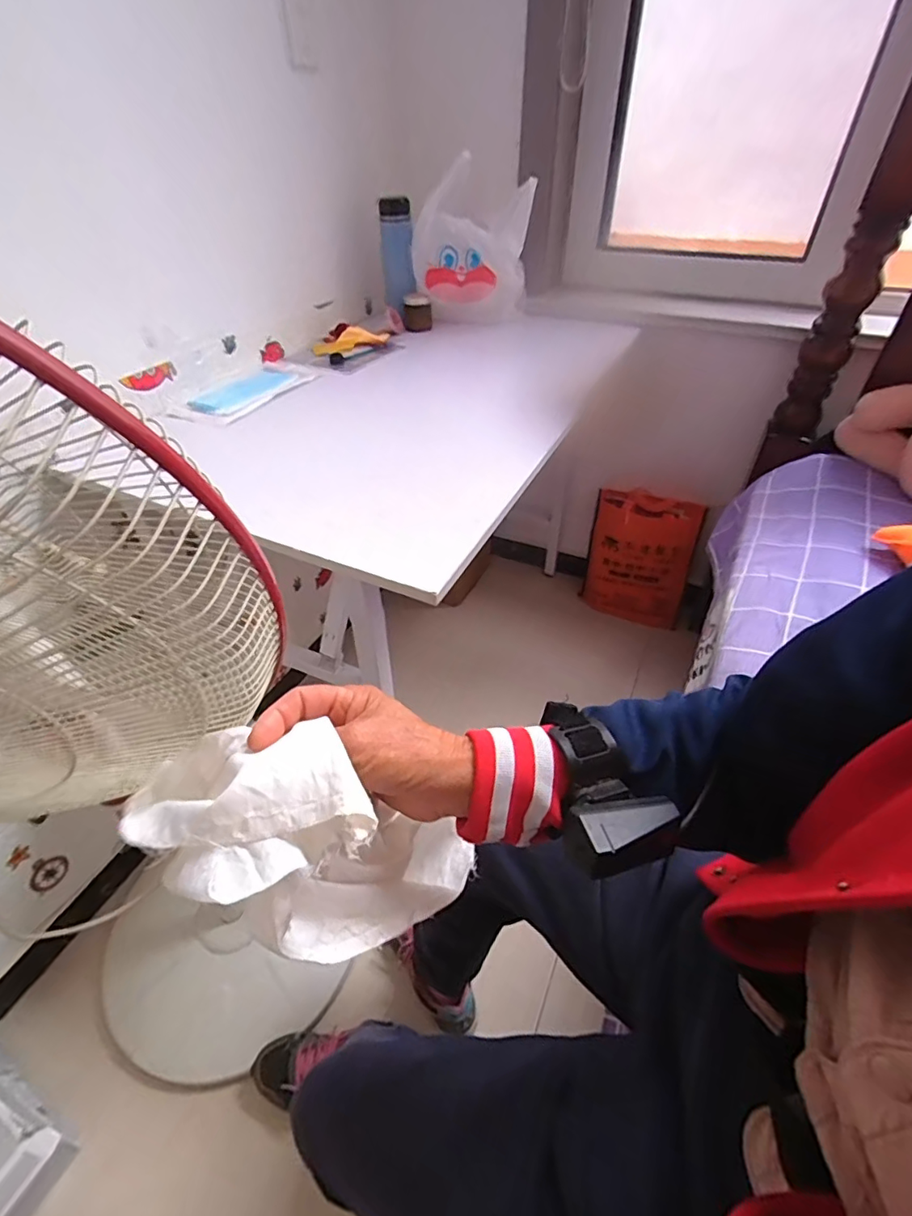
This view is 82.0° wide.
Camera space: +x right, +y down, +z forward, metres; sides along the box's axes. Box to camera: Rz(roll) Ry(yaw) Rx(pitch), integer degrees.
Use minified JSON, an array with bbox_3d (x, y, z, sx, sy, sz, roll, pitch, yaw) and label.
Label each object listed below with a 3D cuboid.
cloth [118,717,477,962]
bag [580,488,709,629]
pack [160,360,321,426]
[{"bbox_3d":[-0.071,0.158,0.324,0.126,0.197,0.091,-25,39,19],"label":"cloth"},{"bbox_3d":[0.500,-0.141,1.434,0.268,0.318,0.149,14,44,16],"label":"bag"},{"bbox_3d":[-0.350,-0.370,0.895,0.123,0.025,0.282,15,45,17],"label":"pack"}]

